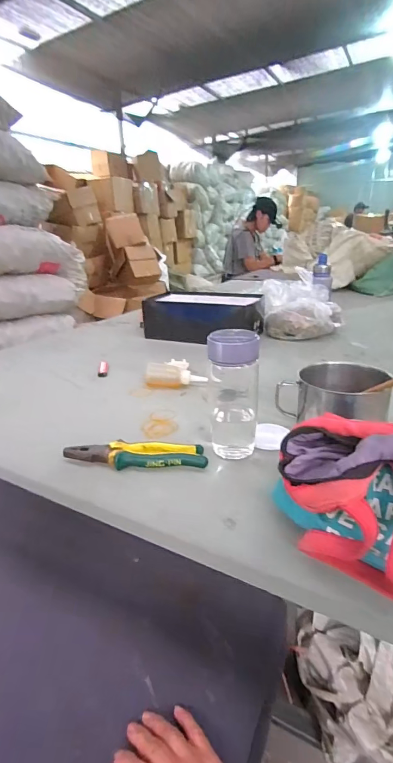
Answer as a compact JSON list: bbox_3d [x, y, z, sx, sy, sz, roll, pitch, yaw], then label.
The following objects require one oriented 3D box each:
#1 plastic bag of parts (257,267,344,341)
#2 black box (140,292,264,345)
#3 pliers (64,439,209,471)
[{"bbox_3d":[0.316,-0.235,1.170,0.242,0.139,0.283,4,23,14],"label":"plastic bag of parts"},{"bbox_3d":[0.027,-0.204,1.165,0.338,0.113,0.195,7,24,22],"label":"black box"},{"bbox_3d":[-0.086,0.103,0.542,0.198,0.016,0.052,-1,22,3],"label":"pliers"}]

